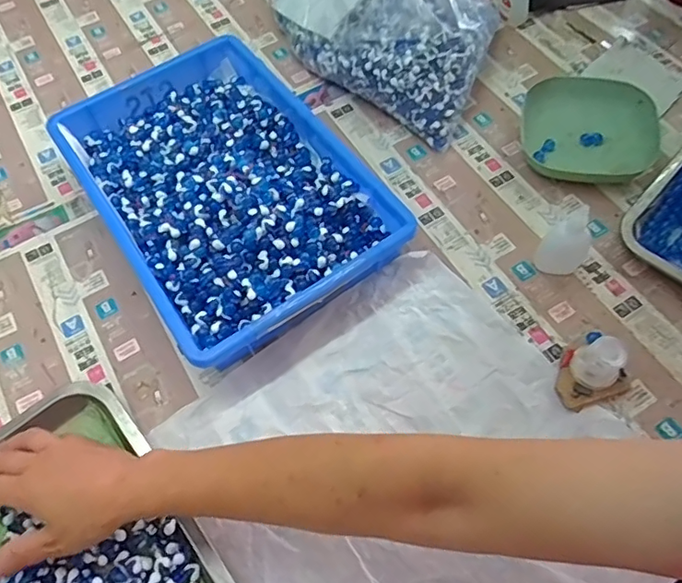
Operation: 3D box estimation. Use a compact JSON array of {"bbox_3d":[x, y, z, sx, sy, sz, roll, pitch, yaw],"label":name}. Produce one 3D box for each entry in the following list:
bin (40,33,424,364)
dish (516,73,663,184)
[{"bbox_3d":[-0.128,-0.115,0.571,0.239,0.061,0.371,-31,63,-16],"label":"bin"},{"bbox_3d":[0.286,-0.178,0.600,0.146,0.047,0.129,0,59,2],"label":"dish"}]

